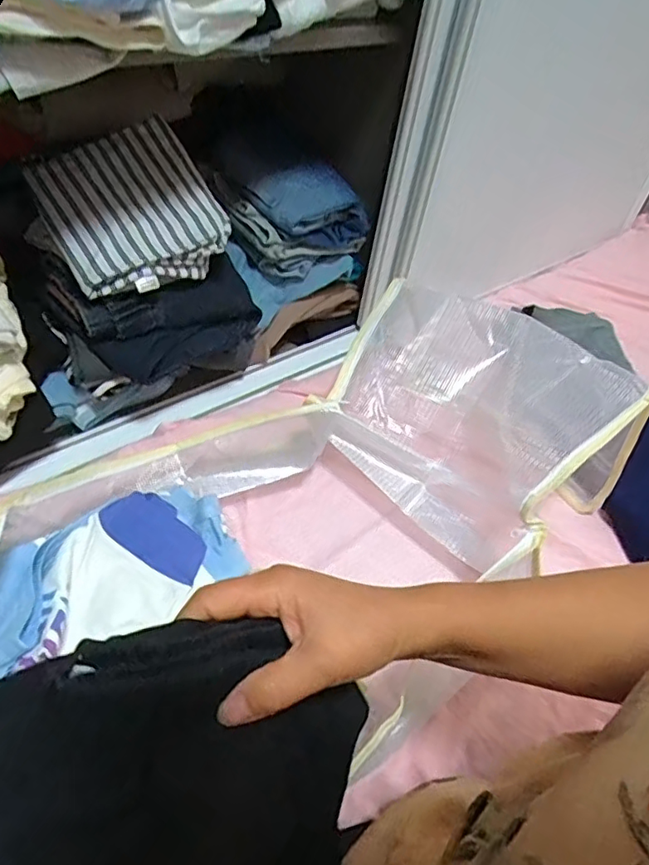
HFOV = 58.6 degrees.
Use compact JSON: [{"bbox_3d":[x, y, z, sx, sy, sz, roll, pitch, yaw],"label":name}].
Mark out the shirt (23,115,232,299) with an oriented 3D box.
[{"bbox_3d":[-0.226,-0.259,0.678,0.188,0.051,0.213,-28,72,-20],"label":"shirt"}]

